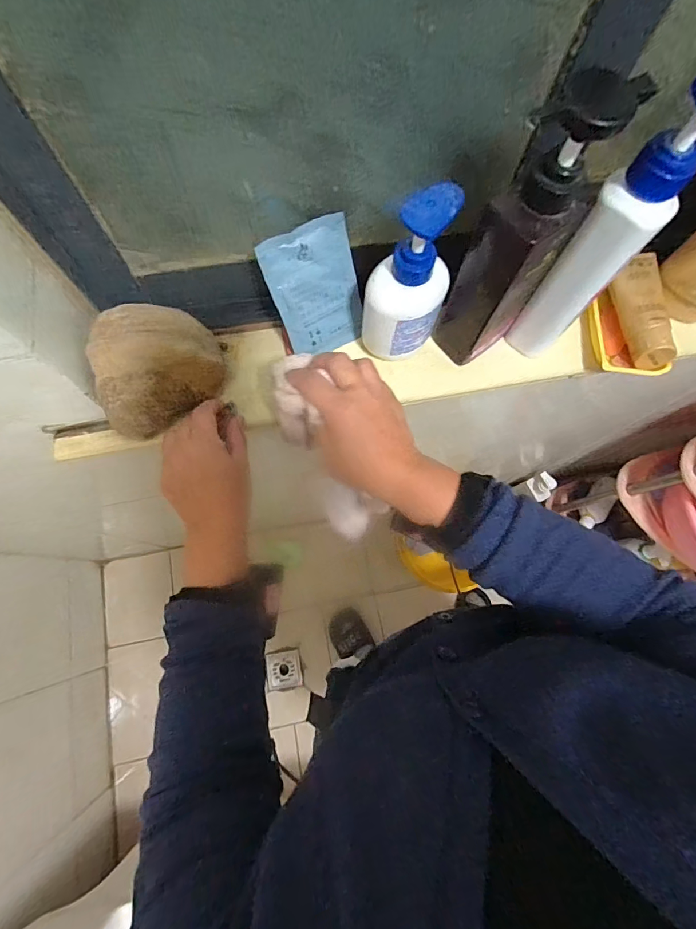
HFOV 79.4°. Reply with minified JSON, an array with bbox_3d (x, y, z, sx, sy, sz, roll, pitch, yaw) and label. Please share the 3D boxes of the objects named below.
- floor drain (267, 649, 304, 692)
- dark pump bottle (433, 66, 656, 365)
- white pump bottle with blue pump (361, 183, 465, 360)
[{"bbox_3d":[-0.188,0.613,1.254,0.097,0.022,0.103,-8,65,-4],"label":"floor drain"},{"bbox_3d":[0.131,-0.164,0.343,0.068,0.210,0.049,-38,79,-12],"label":"dark pump bottle"},{"bbox_3d":[0.052,-0.156,0.363,0.069,0.144,0.066,19,74,3],"label":"white pump bottle with blue pump"}]

